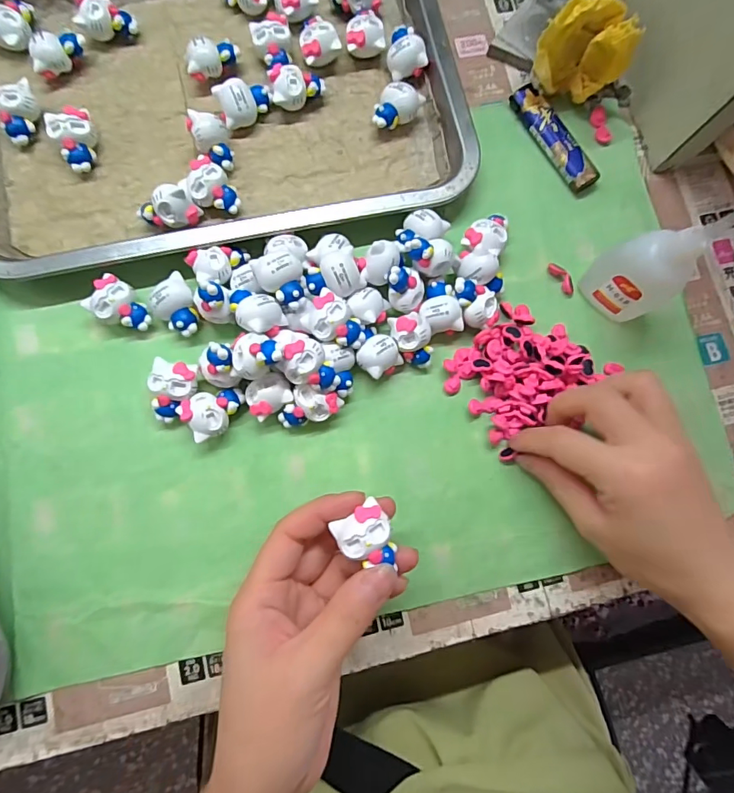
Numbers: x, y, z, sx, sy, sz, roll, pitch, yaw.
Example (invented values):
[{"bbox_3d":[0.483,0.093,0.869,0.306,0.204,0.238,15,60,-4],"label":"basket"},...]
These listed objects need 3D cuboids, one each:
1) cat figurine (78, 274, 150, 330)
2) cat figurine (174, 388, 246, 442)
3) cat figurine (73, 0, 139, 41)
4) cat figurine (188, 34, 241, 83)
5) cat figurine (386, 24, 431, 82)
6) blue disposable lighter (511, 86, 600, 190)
[{"bbox_3d":[-0.141,-0.052,0.269,0.032,0.021,0.023,31,80,1],"label":"cat figurine"},{"bbox_3d":[-0.085,0.008,0.263,0.033,0.021,0.025,-30,84,-8],"label":"cat figurine"},{"bbox_3d":[-0.163,-0.237,0.292,0.032,0.024,0.016,-15,83,-6],"label":"cat figurine"},{"bbox_3d":[-0.097,-0.213,0.297,0.035,0.023,0.016,-20,83,-7],"label":"cat figurine"},{"bbox_3d":[0.027,-0.226,0.306,0.026,0.021,0.032,6,81,-3],"label":"cat figurine"},{"bbox_3d":[0.125,-0.173,0.312,0.019,0.010,0.079,-31,85,-8],"label":"blue disposable lighter"}]

